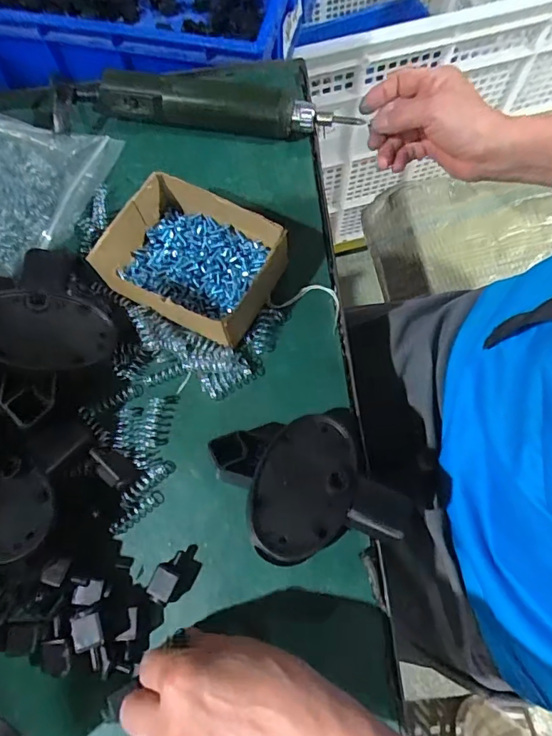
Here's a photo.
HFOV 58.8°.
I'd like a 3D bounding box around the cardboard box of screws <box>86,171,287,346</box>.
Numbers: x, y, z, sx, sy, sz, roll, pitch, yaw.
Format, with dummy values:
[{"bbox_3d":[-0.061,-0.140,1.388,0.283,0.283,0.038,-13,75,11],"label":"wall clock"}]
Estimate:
[{"bbox_3d":[-0.064,-0.089,0.403,0.131,0.054,0.112,30,75,11],"label":"cardboard box of screws"}]

